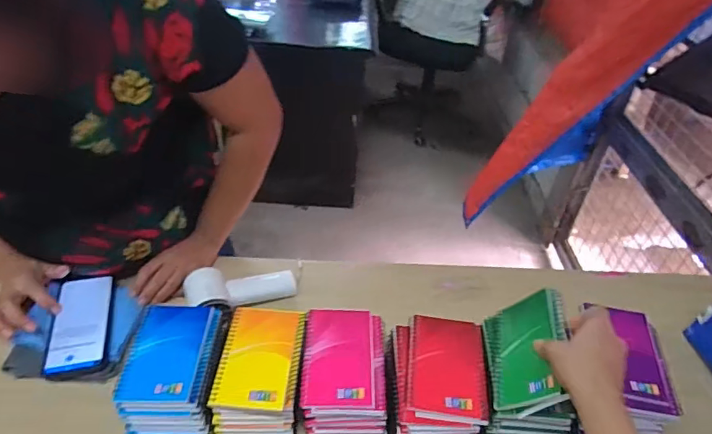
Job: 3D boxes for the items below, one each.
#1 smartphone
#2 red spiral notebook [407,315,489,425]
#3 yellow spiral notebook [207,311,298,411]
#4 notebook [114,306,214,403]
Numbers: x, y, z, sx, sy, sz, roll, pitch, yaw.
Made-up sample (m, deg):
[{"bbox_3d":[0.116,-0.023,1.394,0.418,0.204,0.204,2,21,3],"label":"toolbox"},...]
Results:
[{"bbox_3d":[-0.385,0.149,0.694,0.077,0.014,0.150,-7,46,-13],"label":"smartphone"},{"bbox_3d":[0.112,0.184,0.610,0.092,0.014,0.133,7,40,2],"label":"red spiral notebook"},{"bbox_3d":[-0.120,0.166,0.600,0.085,0.006,0.136,5,40,-1],"label":"yellow spiral notebook"},{"bbox_3d":[-0.234,0.165,0.607,0.091,0.013,0.132,3,40,-3],"label":"notebook"}]

